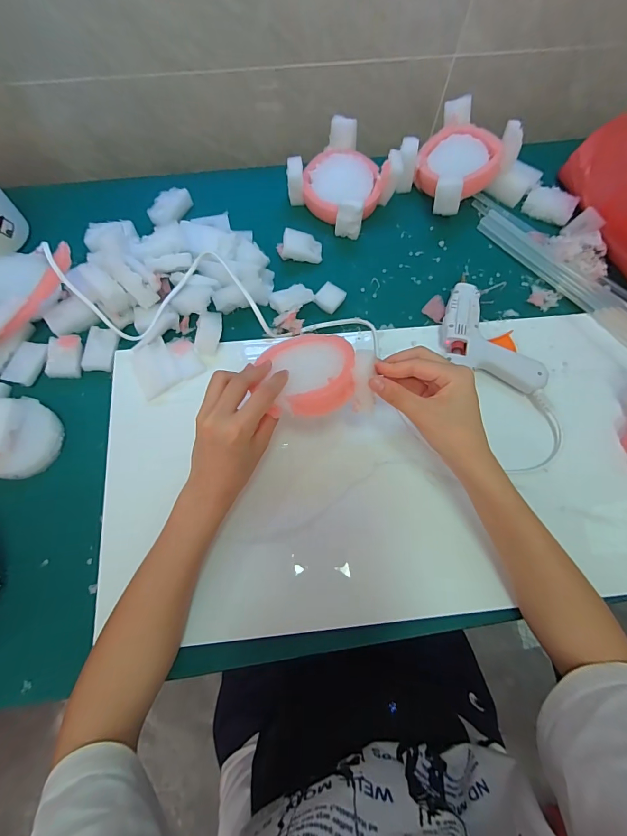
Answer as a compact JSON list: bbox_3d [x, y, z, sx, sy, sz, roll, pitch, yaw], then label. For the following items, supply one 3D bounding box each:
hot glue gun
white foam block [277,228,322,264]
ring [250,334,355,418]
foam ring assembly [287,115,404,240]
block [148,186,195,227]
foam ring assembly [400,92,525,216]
[{"bbox_3d":[0.201,-0.091,0.427,0.116,0.032,0.103,21,72,7],"label":"hot glue gun"},{"bbox_3d":[-0.016,-0.212,0.469,0.052,0.028,0.028,7,71,2],"label":"white foam block"},{"bbox_3d":[-0.003,-0.041,0.340,0.085,0.023,0.085,-12,44,8],"label":"ring"},{"bbox_3d":[0.041,-0.305,0.491,0.118,0.054,0.119,40,75,13],"label":"foam ring assembly"},{"bbox_3d":[-0.184,-0.268,0.487,0.031,0.016,0.061,26,73,9],"label":"block"},{"bbox_3d":[0.178,-0.330,0.495,0.121,0.067,0.114,-38,75,-12],"label":"foam ring assembly"}]

